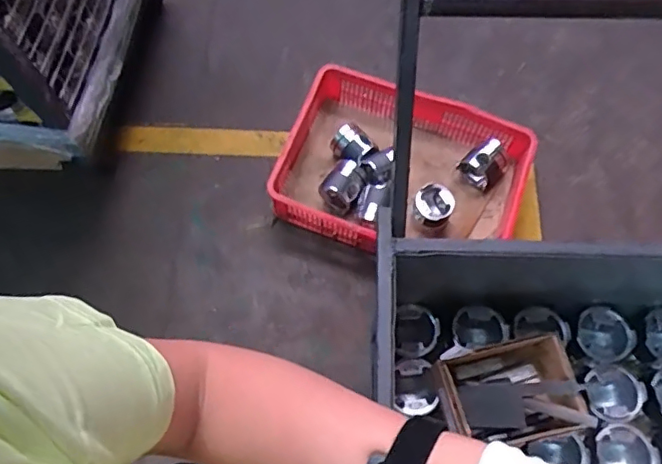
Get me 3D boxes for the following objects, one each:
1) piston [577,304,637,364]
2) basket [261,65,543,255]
[{"bbox_3d":[0.487,0.185,1.015,0.088,0.050,0.098,-27,70,-10],"label":"piston"},{"bbox_3d":[0.193,-0.179,1.527,0.634,0.163,0.489,19,70,8],"label":"basket"}]

